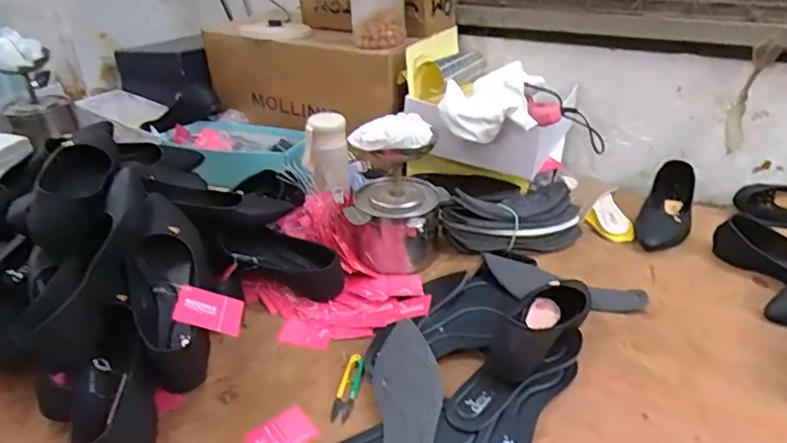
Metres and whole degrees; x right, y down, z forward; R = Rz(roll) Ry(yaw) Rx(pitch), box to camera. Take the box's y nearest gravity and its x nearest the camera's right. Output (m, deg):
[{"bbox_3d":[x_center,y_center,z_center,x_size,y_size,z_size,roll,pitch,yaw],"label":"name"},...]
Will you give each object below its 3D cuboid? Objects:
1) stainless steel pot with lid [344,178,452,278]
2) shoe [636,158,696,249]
[{"bbox_3d":[0.010,0.002,0.942,0.134,0.117,0.139,-3,29,2],"label":"stainless steel pot with lid"},{"bbox_3d":[0.500,-0.028,1.036,0.083,0.071,0.224,14,34,29],"label":"shoe"}]

